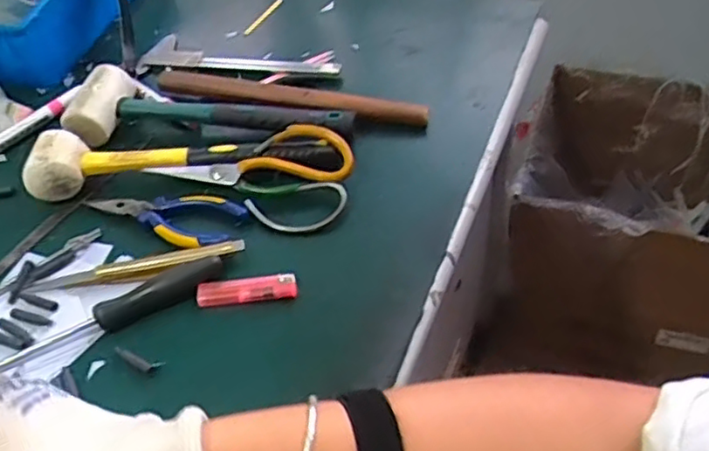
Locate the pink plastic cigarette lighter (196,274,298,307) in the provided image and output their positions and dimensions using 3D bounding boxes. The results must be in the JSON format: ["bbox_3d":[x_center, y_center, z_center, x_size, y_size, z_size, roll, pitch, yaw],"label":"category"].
[{"bbox_3d":[-0.085,0.053,0.521,0.078,0.012,0.019,-6,50,1],"label":"pink plastic cigarette lighter"}]

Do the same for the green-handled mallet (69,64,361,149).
[{"bbox_3d":[-0.140,-0.116,0.640,0.285,0.039,0.088,3,51,8],"label":"green-handled mallet"}]

